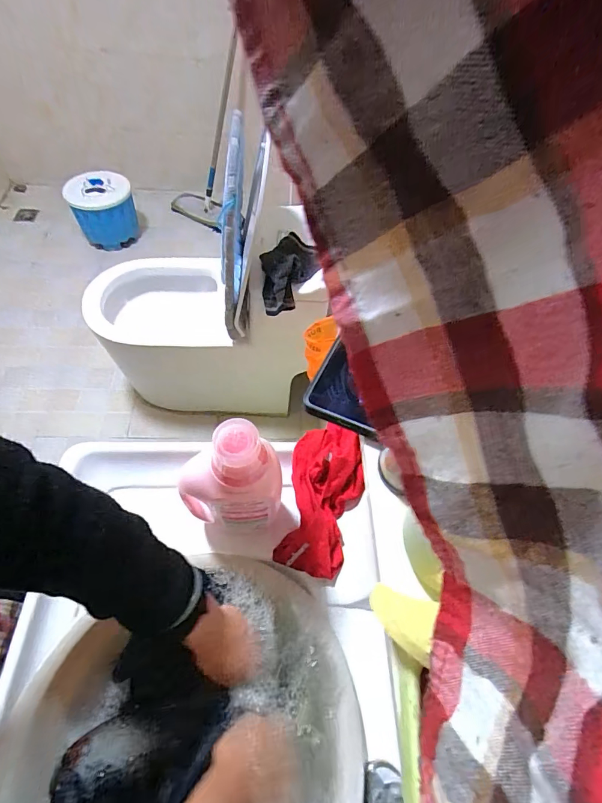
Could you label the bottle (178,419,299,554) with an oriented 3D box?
[{"bbox_3d":[-0.085,0.114,0.484,0.112,0.255,0.079,-19,61,-16],"label":"bottle"}]

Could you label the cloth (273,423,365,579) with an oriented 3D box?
[{"bbox_3d":[0.033,0.133,0.573,0.108,0.055,0.218,11,79,2],"label":"cloth"}]

